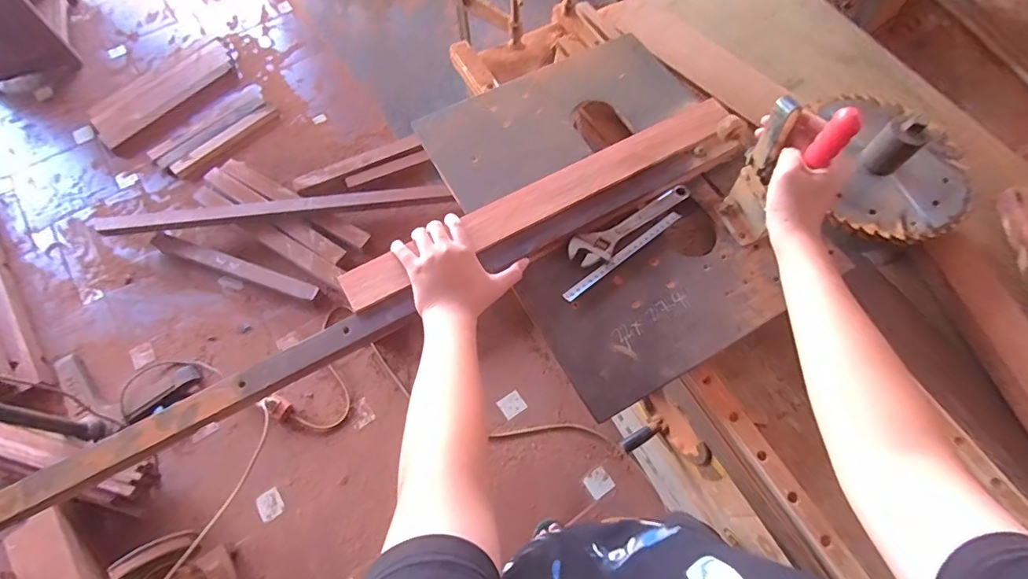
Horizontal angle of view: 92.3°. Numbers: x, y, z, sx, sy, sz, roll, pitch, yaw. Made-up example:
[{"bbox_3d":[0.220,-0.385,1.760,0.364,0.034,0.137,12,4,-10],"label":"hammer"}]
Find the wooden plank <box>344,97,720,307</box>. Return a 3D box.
[{"bbox_3d":[0.049,-0.126,0.649,0.565,0.026,0.065,-28,66,-13],"label":"wooden plank"}]

